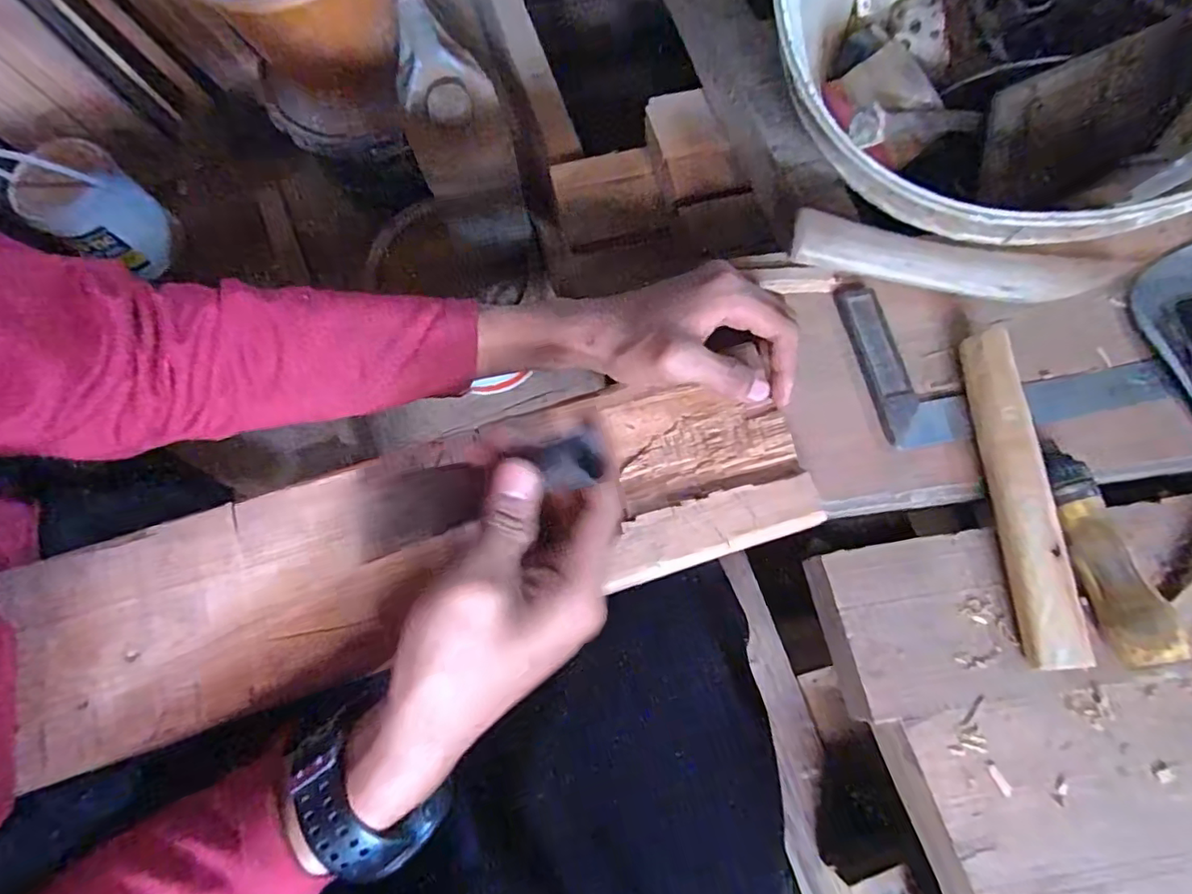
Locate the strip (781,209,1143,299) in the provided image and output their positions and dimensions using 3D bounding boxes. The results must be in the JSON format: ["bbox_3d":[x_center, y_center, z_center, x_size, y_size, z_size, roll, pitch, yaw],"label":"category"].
[{"bbox_3d":[0.242,-0.125,0.401,0.212,0.028,0.037,12,72,4],"label":"strip"}]

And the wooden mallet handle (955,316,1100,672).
[{"bbox_3d":[0.250,0.025,0.349,0.027,0.025,0.196,-1,72,0],"label":"wooden mallet handle"}]

